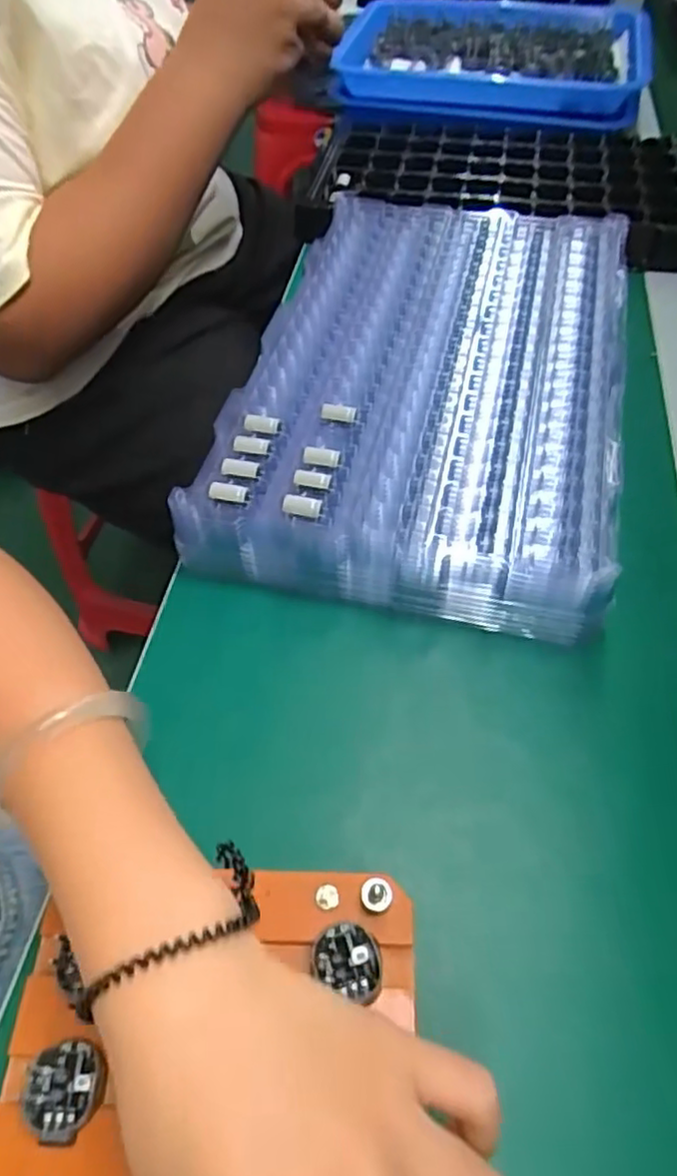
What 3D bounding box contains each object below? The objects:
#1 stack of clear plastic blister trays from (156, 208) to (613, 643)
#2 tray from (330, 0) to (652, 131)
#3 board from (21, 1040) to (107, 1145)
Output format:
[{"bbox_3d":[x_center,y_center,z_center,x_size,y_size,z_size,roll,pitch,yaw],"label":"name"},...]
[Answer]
[{"bbox_3d":[0.067,-0.147,0.464,0.235,0.045,0.373,13,57,9],"label":"stack of clear plastic blister trays"},{"bbox_3d":[0.166,-0.594,0.765,0.339,0.045,0.284,9,55,7],"label":"tray"},{"bbox_3d":[-0.098,0.177,0.240,0.027,0.004,0.029,0,56,0],"label":"board"}]

